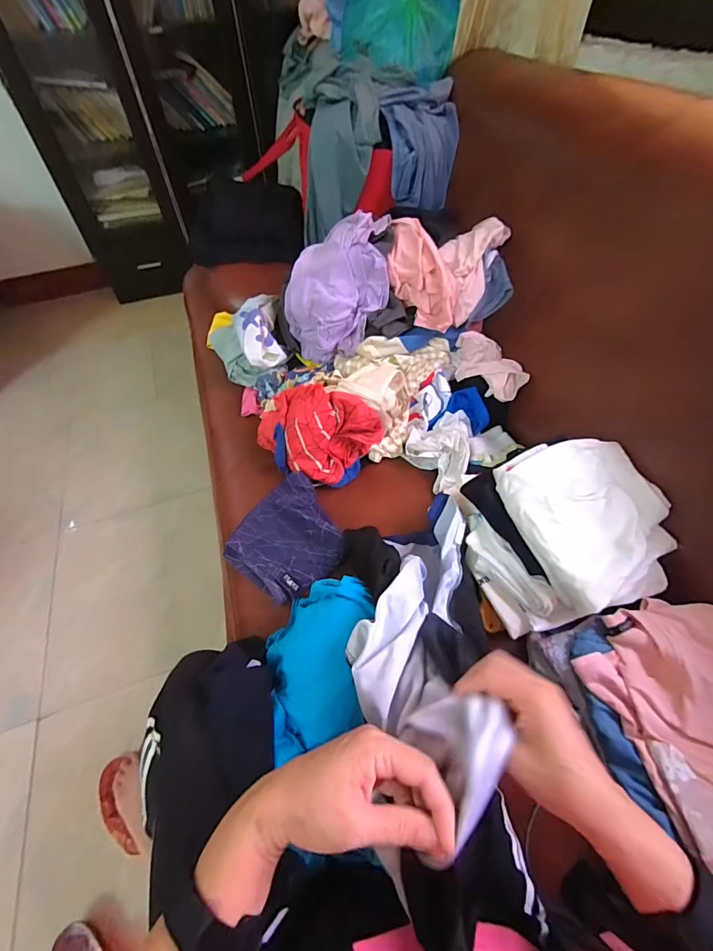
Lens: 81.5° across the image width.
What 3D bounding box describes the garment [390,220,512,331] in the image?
[{"bbox_3d":[0.161,-0.365,0.746,0.196,0.113,0.169,5,52,7],"label":"garment"}]

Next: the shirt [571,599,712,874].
[{"bbox_3d":[0.361,0.248,0.424,0.169,0.035,0.228,-16,52,-10],"label":"shirt"}]

